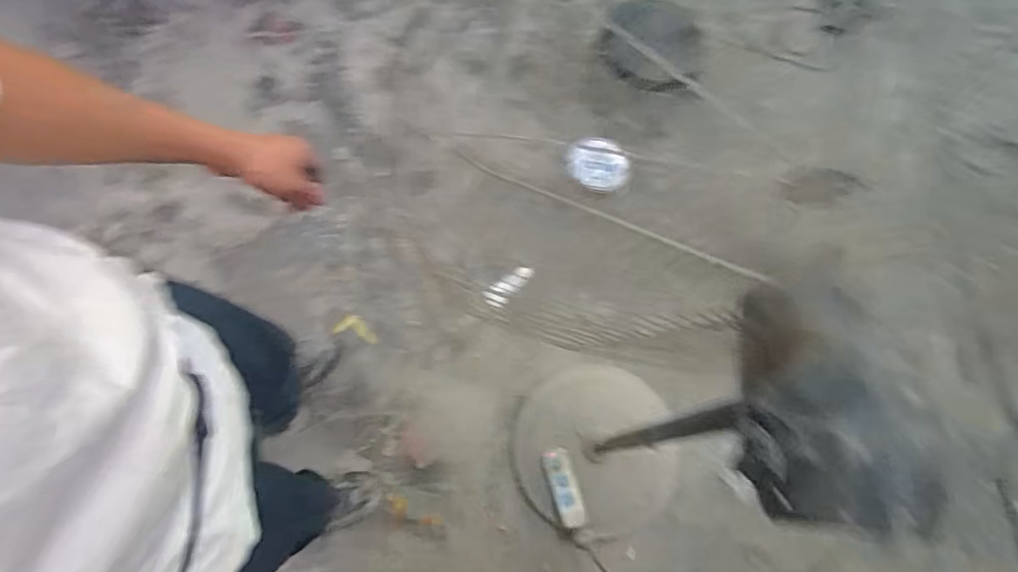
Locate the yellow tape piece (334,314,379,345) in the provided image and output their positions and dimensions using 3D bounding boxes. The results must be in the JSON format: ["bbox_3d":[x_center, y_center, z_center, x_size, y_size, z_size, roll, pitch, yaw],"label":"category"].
[{"bbox_3d":[-0.406,0.113,1.543,0.121,0.006,0.062,14,70,-3],"label":"yellow tape piece"}]

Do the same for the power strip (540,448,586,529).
[{"bbox_3d":[0.131,0.485,1.378,0.066,0.055,0.183,-16,73,-8],"label":"power strip"}]

